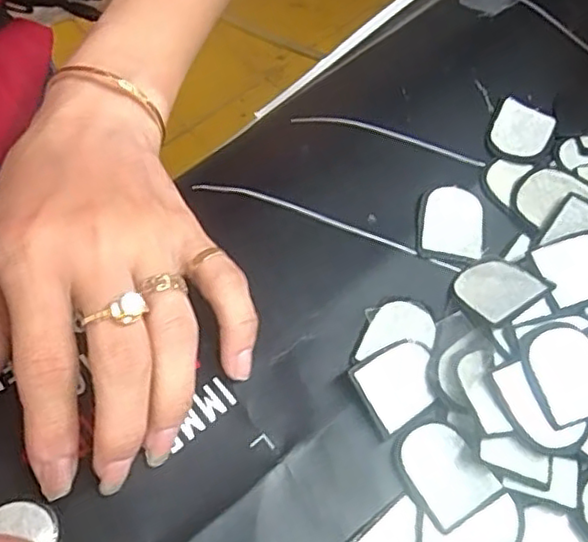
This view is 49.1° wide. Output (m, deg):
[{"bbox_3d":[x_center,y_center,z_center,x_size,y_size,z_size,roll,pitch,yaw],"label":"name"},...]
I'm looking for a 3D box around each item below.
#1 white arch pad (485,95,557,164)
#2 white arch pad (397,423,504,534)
[{"bbox_3d":[0.099,-0.061,0.281,0.026,0.004,0.033,24,65,11],"label":"white arch pad"},{"bbox_3d":[0.050,0.067,0.215,0.024,0.004,0.031,-31,68,-16],"label":"white arch pad"}]

